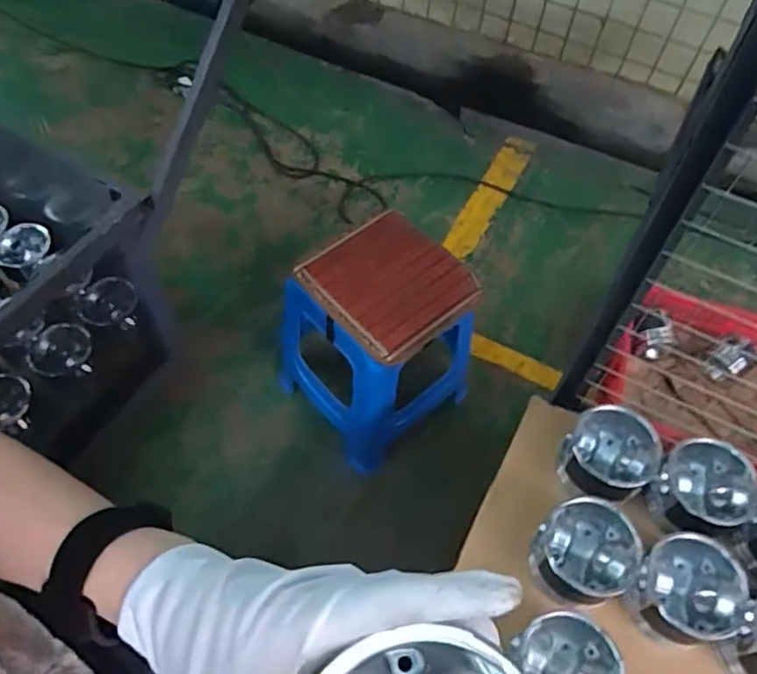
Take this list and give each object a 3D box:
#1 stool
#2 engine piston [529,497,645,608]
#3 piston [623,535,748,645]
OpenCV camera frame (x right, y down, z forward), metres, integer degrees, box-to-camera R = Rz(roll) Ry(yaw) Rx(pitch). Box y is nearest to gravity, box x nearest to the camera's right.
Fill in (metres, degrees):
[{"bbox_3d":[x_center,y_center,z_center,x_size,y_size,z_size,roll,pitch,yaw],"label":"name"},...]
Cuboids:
[{"bbox_3d":[0.005,0.012,1.345,0.336,0.410,0.316,-32,65,-21],"label":"stool"},{"bbox_3d":[0.250,0.270,0.754,0.108,0.123,0.111,2,58,-2],"label":"engine piston"},{"bbox_3d":[0.363,0.312,0.744,0.118,0.119,0.109,2,58,-2],"label":"piston"}]

